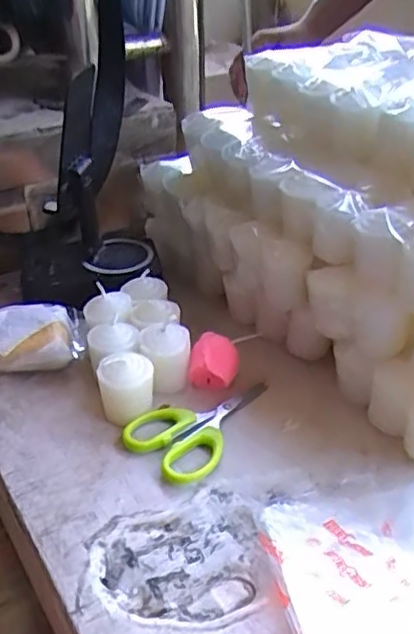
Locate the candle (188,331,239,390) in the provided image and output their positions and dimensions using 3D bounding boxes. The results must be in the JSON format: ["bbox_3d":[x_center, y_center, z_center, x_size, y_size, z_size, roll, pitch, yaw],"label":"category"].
[{"bbox_3d":[0.005,0.033,0.475,0.032,0.035,0.031,5,34,8],"label":"candle"}]

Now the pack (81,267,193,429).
[{"bbox_3d":[-0.054,0.018,0.491,0.073,0.048,0.135,-9,35,-13],"label":"pack"}]

